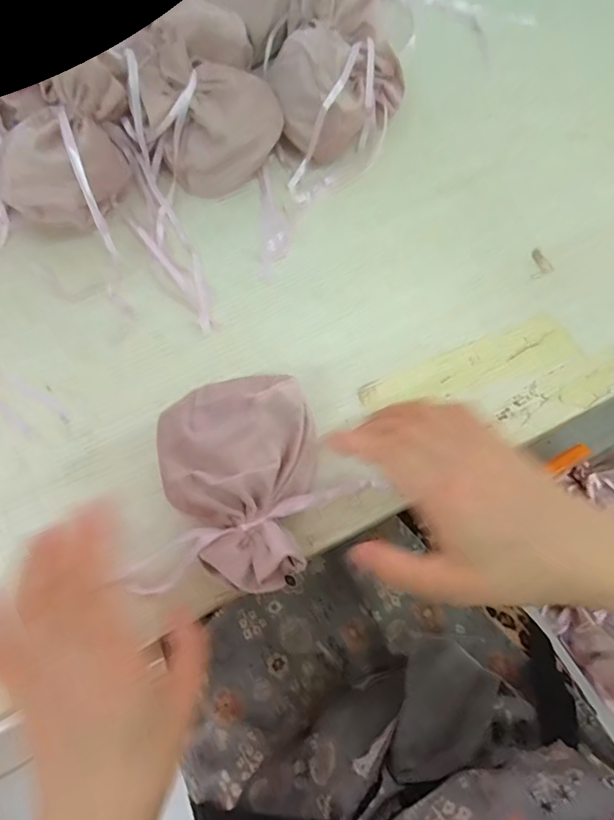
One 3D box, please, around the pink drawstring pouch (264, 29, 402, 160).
[{"bbox_3d":[0.027,-0.298,0.463,0.120,0.077,0.088,-34,72,-13],"label":"pink drawstring pouch"}]

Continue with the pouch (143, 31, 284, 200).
[{"bbox_3d":[-0.080,-0.243,0.434,0.113,0.092,0.070,0,68,0],"label":"pouch"}]

